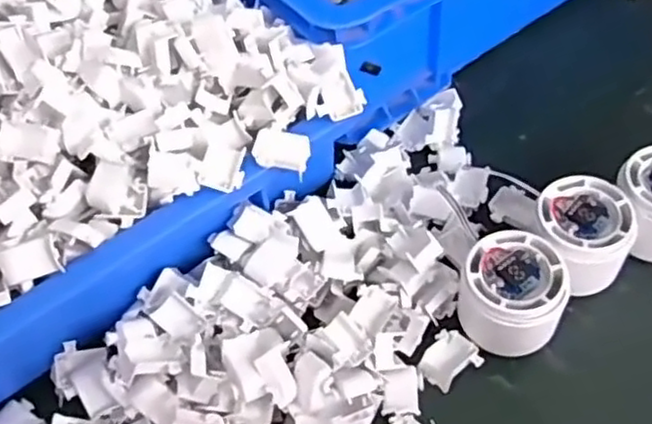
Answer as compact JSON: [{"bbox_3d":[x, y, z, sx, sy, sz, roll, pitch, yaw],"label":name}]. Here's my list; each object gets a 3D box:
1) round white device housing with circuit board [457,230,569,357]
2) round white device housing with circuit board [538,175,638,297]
[{"bbox_3d":[0.105,0.050,0.403,0.056,0.051,0.057,-3,54,4],"label":"round white device housing with circuit board"},{"bbox_3d":[0.154,0.016,0.424,0.052,0.051,0.055,-3,54,4],"label":"round white device housing with circuit board"}]

